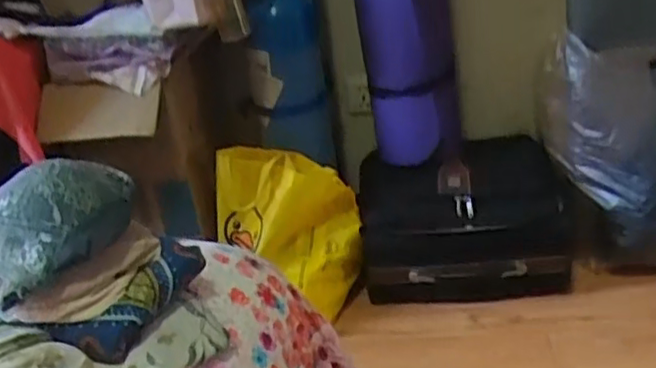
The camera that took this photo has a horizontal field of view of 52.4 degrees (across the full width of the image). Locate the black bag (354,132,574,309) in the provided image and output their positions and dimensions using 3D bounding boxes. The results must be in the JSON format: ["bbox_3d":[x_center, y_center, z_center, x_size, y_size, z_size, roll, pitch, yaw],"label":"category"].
[{"bbox_3d":[0.305,0.096,1.496,0.446,0.280,0.247,-2,28,13],"label":"black bag"}]

